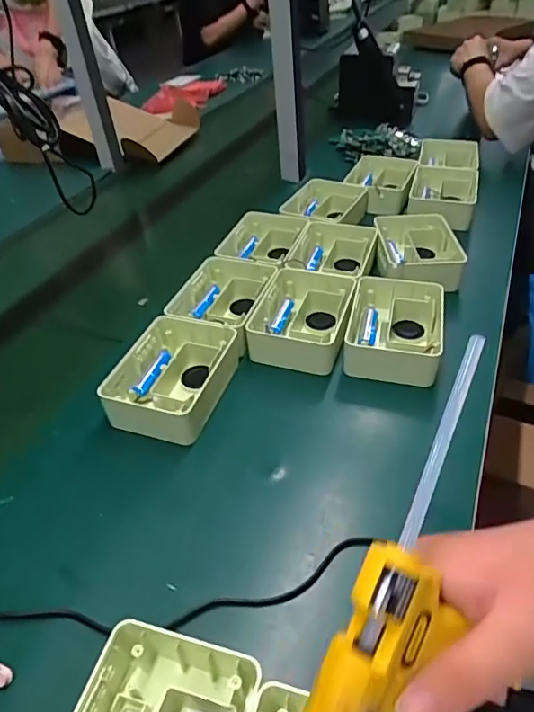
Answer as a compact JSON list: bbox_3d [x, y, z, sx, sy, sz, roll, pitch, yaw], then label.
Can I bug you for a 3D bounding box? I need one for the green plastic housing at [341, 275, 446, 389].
[{"bbox_3d":[0.152,-0.034,0.614,0.108,0.044,0.144,7,41,15],"label":"green plastic housing"}]

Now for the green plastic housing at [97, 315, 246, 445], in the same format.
[{"bbox_3d":[-0.100,0.023,0.563,0.116,0.045,0.151,6,41,14],"label":"green plastic housing"}]

